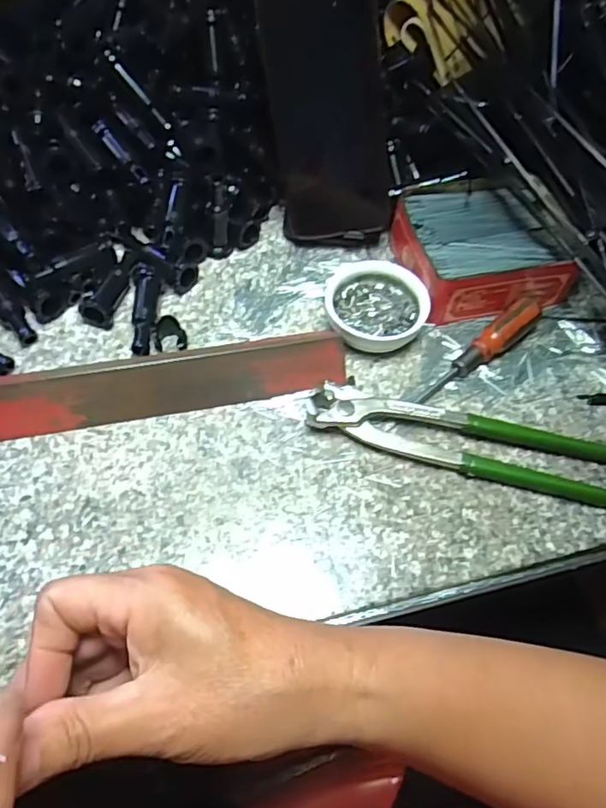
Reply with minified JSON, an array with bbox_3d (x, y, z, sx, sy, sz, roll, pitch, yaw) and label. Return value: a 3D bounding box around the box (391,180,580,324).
[{"bbox_3d":[0.129,-0.117,0.448,0.111,0.041,0.108,-14,62,-12],"label":"box"}]

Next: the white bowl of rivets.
[{"bbox_3d":[0.052,-0.070,0.424,0.071,0.025,0.071,2,60,-3],"label":"white bowl of rivets"}]

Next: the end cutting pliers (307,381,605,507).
[{"bbox_3d":[0.103,0.021,0.379,0.194,0.015,0.048,13,60,3],"label":"end cutting pliers"}]

